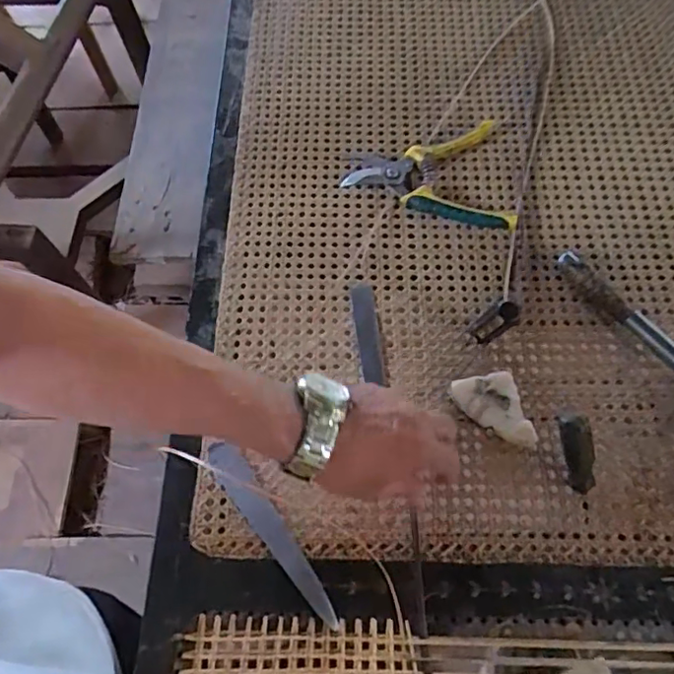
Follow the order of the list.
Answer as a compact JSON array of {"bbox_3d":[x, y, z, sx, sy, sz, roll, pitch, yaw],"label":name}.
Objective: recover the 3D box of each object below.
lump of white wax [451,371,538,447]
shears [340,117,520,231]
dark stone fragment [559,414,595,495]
[{"bbox_3d":[0.142,0.070,0.524,0.058,0.027,0.069,-13,62,-6],"label":"lump of white wax"},{"bbox_3d":[0.098,-0.173,0.634,0.175,0.019,0.135,-6,61,-2],"label":"shears"},{"bbox_3d":[0.201,0.101,0.476,0.023,0.092,0.013,-25,25,-12],"label":"dark stone fragment"}]

